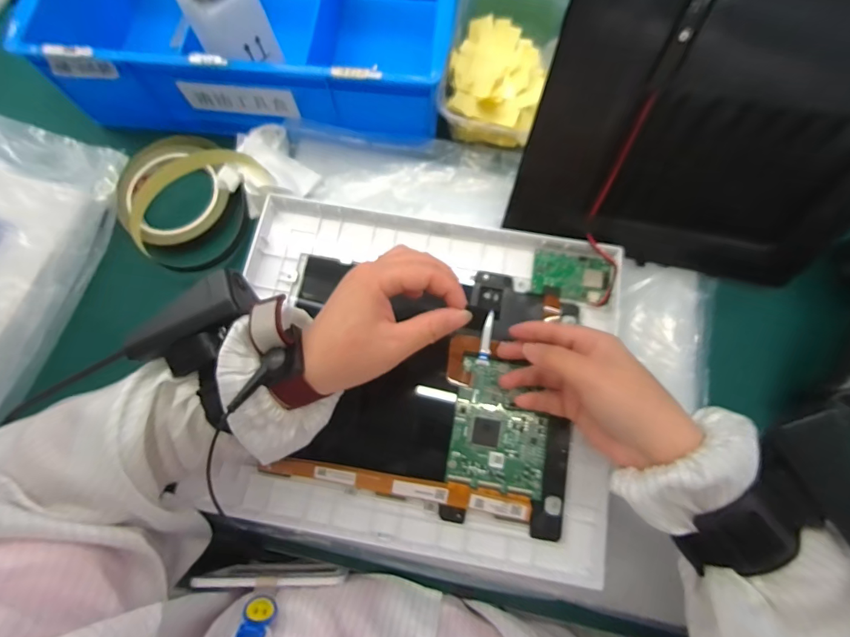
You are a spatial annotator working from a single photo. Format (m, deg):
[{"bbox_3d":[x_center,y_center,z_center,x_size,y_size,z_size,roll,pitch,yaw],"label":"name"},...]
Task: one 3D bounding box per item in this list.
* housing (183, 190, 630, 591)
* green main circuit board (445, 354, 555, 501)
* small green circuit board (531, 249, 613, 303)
[{"bbox_3d":[-0.006,0.041,0.318,0.298,0.017,0.253,9,76,3],"label":"housing"},{"bbox_3d":[0.057,0.080,0.305,0.069,0.004,0.094,10,76,3],"label":"green main circuit board"},{"bbox_3d":[0.123,-0.035,0.338,0.062,0.007,0.040,10,76,4],"label":"small green circuit board"}]

